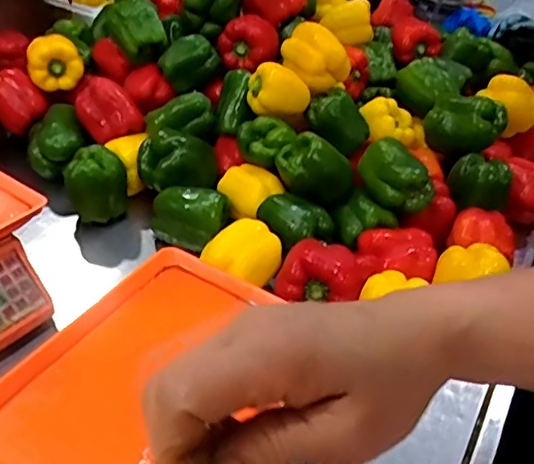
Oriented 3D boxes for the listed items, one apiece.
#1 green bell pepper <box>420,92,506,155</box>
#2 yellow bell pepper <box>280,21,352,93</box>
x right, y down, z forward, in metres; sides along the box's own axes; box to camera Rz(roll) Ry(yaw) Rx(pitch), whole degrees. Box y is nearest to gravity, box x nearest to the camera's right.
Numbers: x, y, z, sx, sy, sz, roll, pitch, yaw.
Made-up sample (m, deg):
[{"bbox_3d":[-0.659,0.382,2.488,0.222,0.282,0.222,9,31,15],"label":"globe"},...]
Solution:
[{"bbox_3d":[0.308,-0.170,0.896,0.118,0.089,0.071,23,42,20],"label":"green bell pepper"},{"bbox_3d":[0.070,-0.277,0.892,0.072,0.073,0.106,-22,47,-29],"label":"yellow bell pepper"}]

